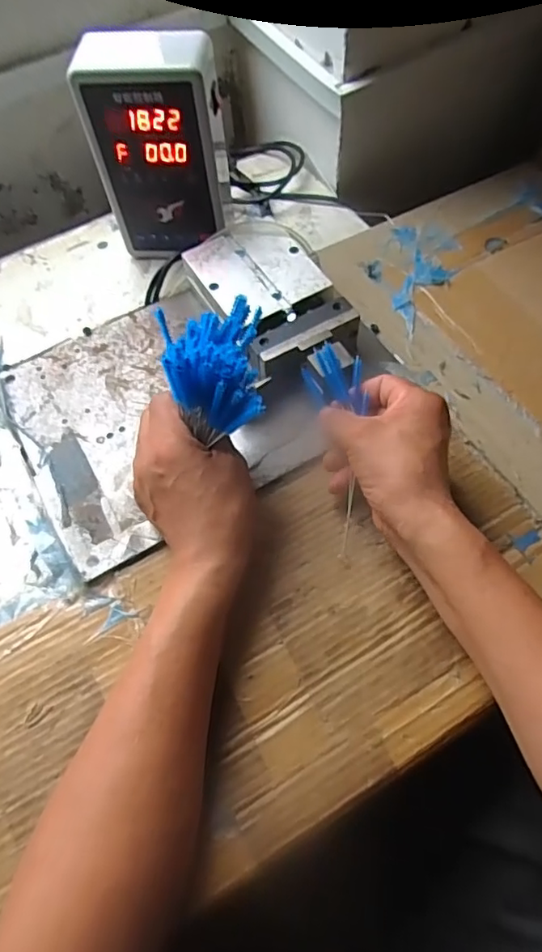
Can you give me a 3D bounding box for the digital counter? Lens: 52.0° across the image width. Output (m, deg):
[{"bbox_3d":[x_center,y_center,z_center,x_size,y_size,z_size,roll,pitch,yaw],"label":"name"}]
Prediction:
[{"bbox_3d":[-0.096,-0.284,0.505,0.111,0.183,0.063,5,61,7],"label":"digital counter"}]

